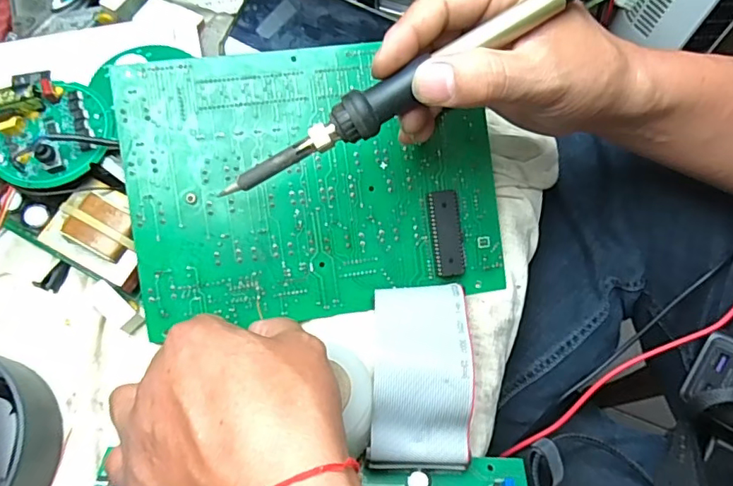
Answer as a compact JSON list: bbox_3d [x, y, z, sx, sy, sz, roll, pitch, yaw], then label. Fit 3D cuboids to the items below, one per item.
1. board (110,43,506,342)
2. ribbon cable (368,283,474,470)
[{"bbox_3d":[-0.028,-0.037,0.307,0.214,0.011,0.156,-7,92,-7],"label":"board"},{"bbox_3d":[0.029,0.069,0.280,0.050,0.031,0.094,2,65,-2],"label":"ribbon cable"}]

